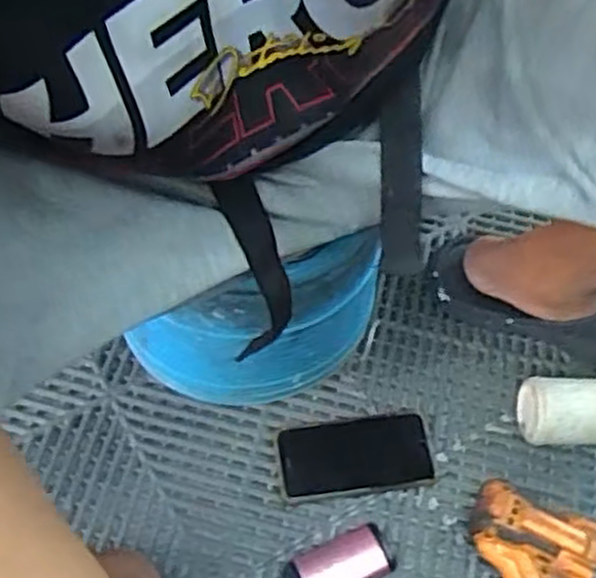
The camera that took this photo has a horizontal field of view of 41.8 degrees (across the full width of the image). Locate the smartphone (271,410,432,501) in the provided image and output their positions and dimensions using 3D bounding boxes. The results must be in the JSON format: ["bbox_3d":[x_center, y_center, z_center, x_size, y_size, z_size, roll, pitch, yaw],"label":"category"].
[{"bbox_3d":[0.049,0.146,0.692,0.134,0.009,0.069,-5,59,-8],"label":"smartphone"}]

